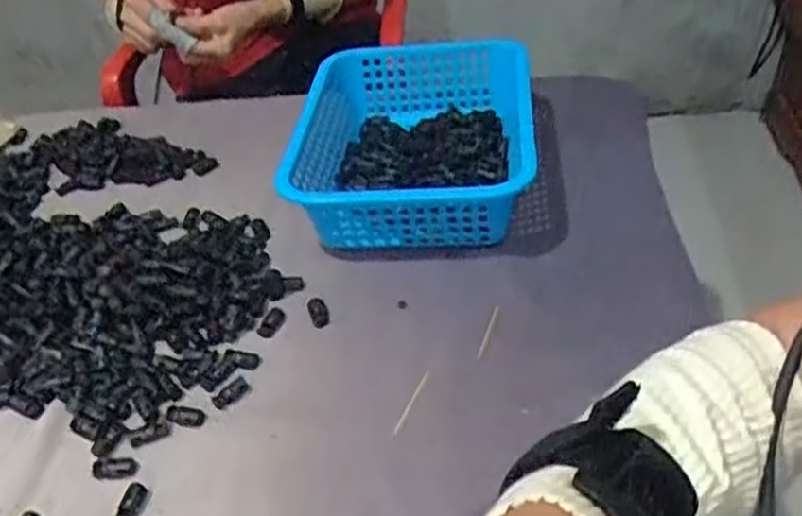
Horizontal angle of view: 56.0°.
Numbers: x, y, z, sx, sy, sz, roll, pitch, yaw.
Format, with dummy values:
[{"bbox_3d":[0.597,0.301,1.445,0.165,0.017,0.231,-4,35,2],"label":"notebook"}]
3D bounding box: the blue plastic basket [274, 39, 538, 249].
[{"bbox_3d":[0.018,-0.117,0.734,0.210,0.082,0.279,0,39,9],"label":"blue plastic basket"}]

